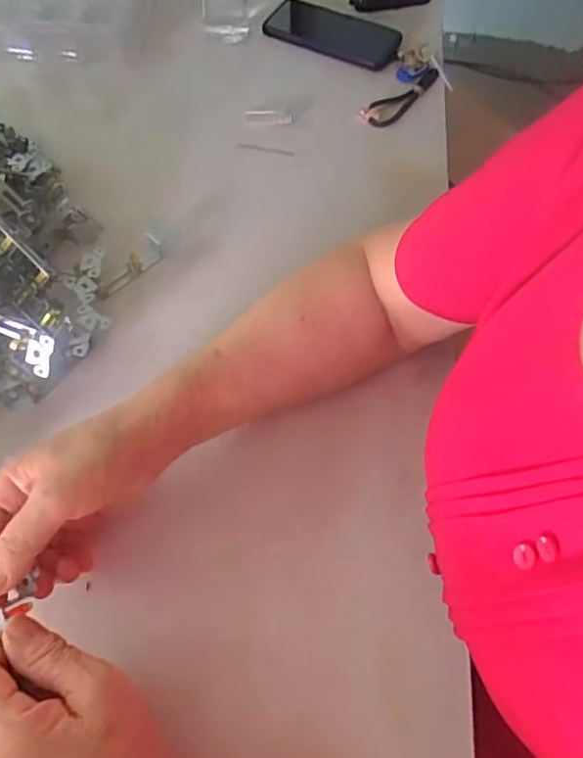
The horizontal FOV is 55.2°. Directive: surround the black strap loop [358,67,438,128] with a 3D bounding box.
[{"bbox_3d":[0.127,-0.323,0.642,0.038,0.011,0.129,40,66,17],"label":"black strap loop"}]

